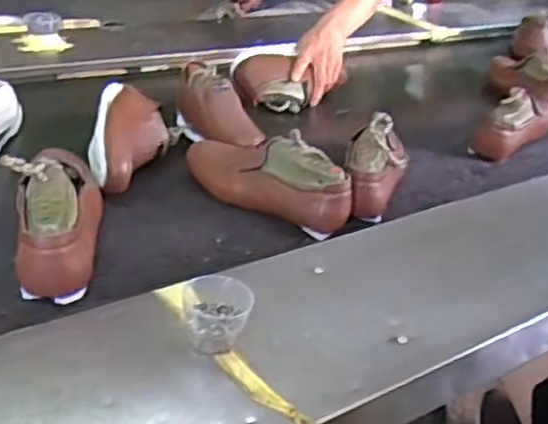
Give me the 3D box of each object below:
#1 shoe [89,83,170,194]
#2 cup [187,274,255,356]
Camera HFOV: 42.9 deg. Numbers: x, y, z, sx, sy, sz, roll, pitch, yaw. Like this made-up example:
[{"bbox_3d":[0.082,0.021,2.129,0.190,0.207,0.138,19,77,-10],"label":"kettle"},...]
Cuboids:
[{"bbox_3d":[-0.204,-0.119,1.000,0.104,0.073,0.240,2,28,-10],"label":"shoe"},{"bbox_3d":[-0.051,0.094,0.647,0.057,0.051,0.055,6,28,-3],"label":"cup"}]

